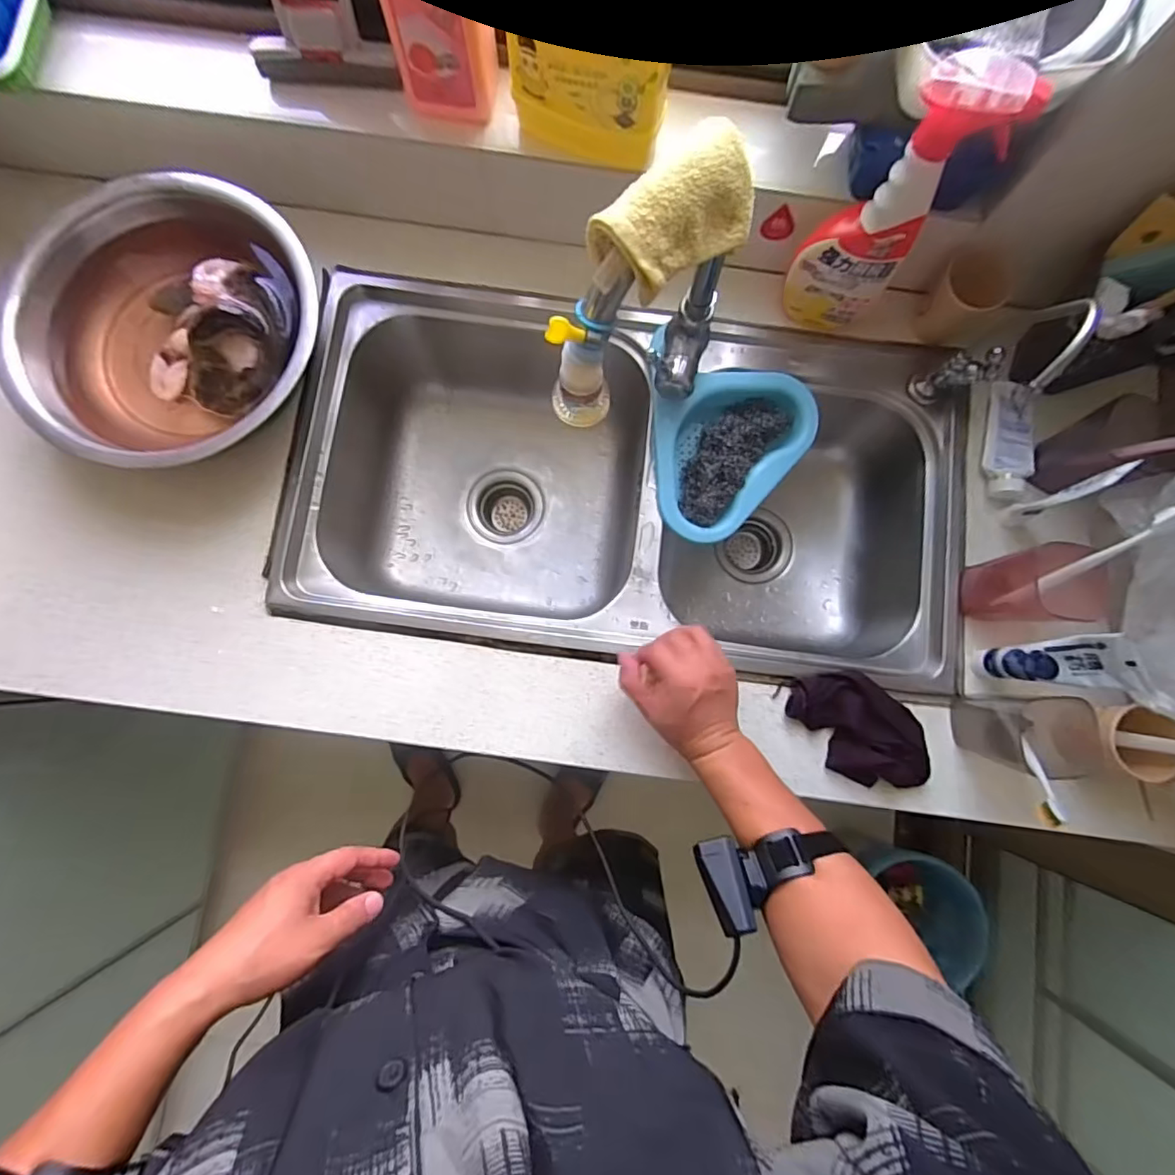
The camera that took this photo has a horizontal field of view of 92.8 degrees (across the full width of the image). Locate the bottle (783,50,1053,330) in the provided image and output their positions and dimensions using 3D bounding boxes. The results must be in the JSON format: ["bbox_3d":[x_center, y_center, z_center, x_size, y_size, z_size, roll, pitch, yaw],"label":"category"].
[{"bbox_3d":[0.280,-0.354,0.537,0.100,0.263,0.065,35,83,3],"label":"bottle"}]

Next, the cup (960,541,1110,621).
[{"bbox_3d":[0.478,-0.002,0.603,0.065,0.111,0.076,4,82,-26],"label":"cup"}]

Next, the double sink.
[{"bbox_3d":[0.052,-0.126,0.739,0.752,0.221,0.425,7,83,-1],"label":"double sink"}]

